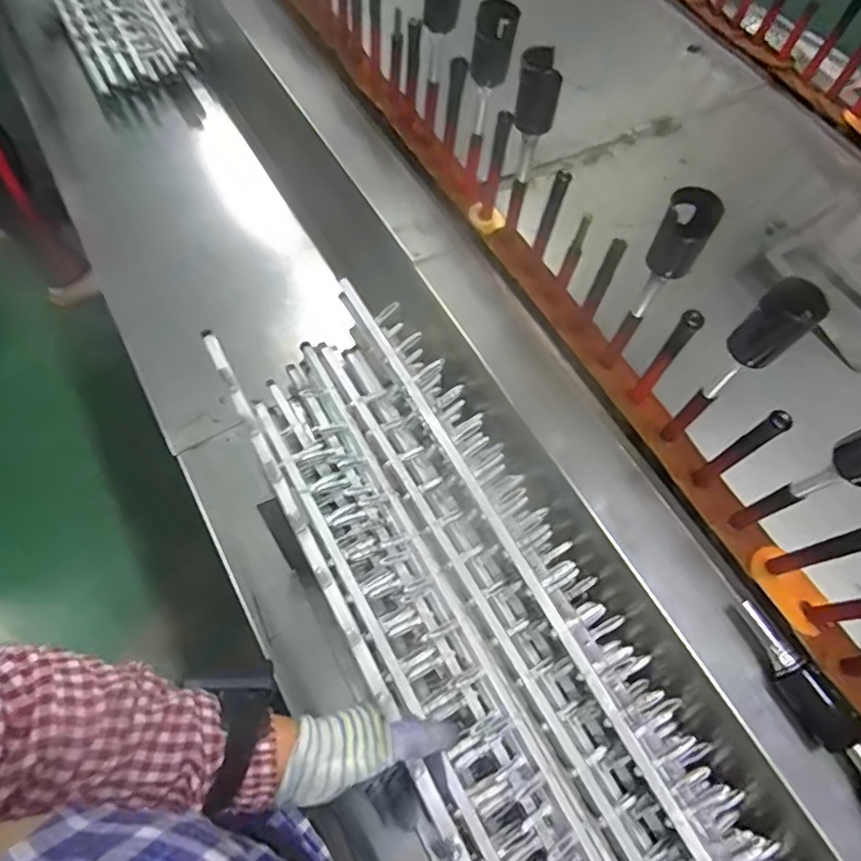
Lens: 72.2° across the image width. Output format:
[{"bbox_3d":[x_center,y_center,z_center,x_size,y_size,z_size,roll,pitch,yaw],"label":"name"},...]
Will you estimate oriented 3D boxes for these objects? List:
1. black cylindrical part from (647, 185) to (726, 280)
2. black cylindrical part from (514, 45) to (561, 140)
[{"bbox_3d":[0.219,-0.170,0.508,0.040,0.071,0.036,28,63,12],"label":"black cylindrical part"},{"bbox_3d":[0.105,-0.334,0.584,0.038,0.073,0.028,6,60,0],"label":"black cylindrical part"}]

